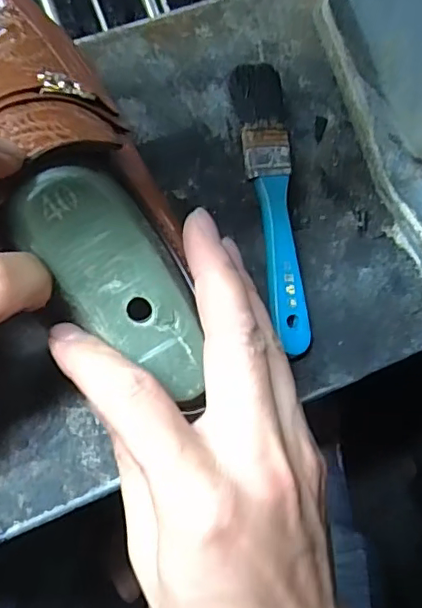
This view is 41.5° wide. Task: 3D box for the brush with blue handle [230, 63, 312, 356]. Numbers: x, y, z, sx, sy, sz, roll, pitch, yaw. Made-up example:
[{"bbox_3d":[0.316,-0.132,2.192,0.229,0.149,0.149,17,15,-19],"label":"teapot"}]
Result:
[{"bbox_3d":[0.036,-0.053,0.308,0.028,0.016,0.156,-9,87,-9],"label":"brush with blue handle"}]

